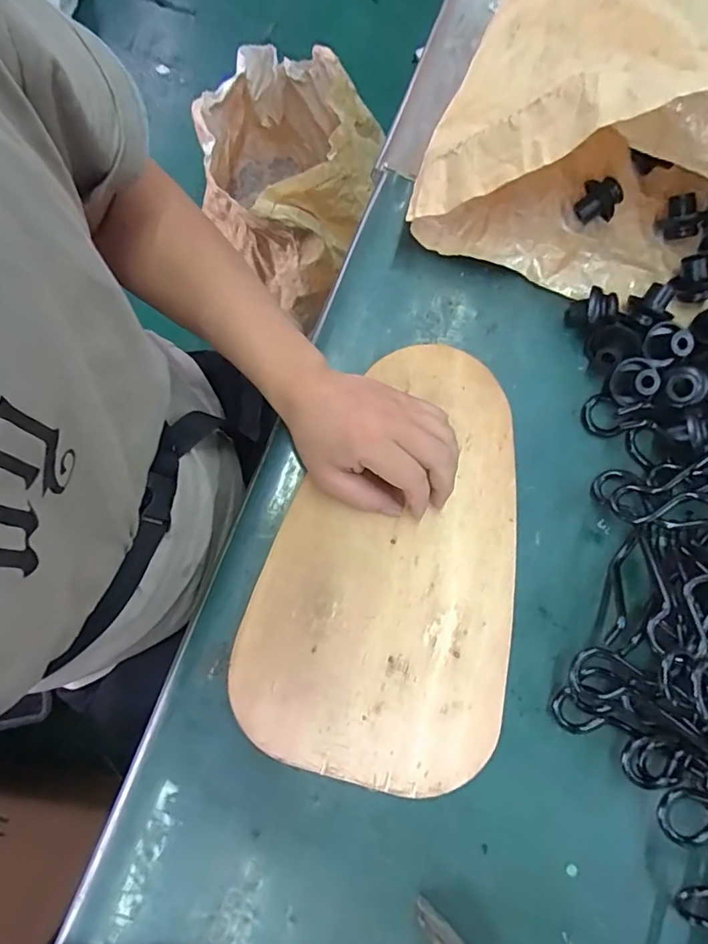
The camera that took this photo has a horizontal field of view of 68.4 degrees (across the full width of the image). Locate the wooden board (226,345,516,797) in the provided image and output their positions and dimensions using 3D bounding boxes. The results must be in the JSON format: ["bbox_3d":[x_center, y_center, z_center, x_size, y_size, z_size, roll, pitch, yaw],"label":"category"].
[{"bbox_3d":[0.032,0.065,0.425,0.203,0.011,0.345,12,79,4],"label":"wooden board"}]

